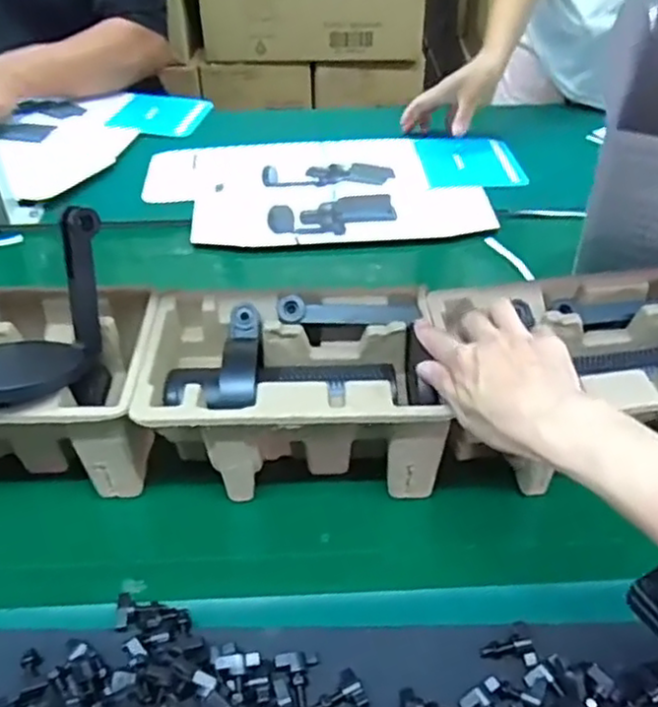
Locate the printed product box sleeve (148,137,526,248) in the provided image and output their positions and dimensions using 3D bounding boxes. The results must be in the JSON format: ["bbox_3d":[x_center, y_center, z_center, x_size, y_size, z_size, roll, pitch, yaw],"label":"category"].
[{"bbox_3d":[0.012,-0.230,0.910,0.481,0.012,0.291,-3,40,-4],"label":"printed product box sleeve"}]

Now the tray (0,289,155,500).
[{"bbox_3d":[-0.250,0.032,0.541,0.227,0.105,0.147,-2,40,-2],"label":"tray"}]

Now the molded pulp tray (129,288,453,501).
[{"bbox_3d":[-0.029,0.029,0.545,0.210,0.104,0.142,-2,40,-2],"label":"molded pulp tray"}]

